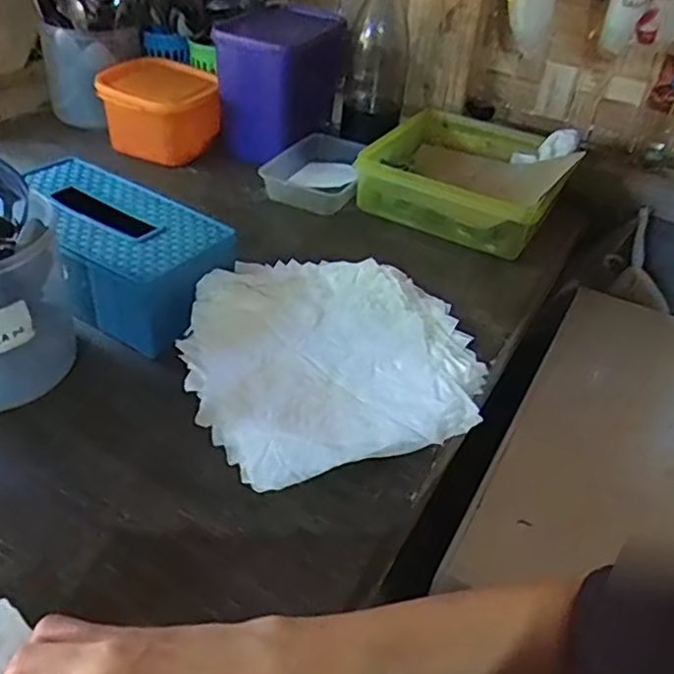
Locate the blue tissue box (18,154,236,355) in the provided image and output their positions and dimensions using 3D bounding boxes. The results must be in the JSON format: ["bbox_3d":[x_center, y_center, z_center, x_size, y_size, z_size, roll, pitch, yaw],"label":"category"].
[{"bbox_3d":[-0.214,-0.081,0.634,0.247,0.080,0.123,27,42,23],"label":"blue tissue box"}]

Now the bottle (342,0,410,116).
[{"bbox_3d":[0.063,-0.440,0.893,0.086,0.228,0.098,8,38,2],"label":"bottle"}]

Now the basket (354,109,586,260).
[{"bbox_3d":[0.175,-0.202,0.856,0.234,0.090,0.239,28,42,24],"label":"basket"}]

